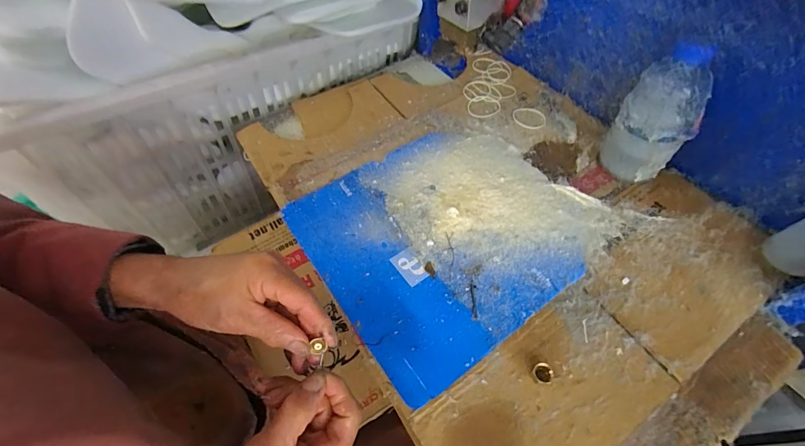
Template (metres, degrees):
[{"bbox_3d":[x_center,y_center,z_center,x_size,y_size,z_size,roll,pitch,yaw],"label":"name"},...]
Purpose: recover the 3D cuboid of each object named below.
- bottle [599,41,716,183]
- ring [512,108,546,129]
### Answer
[{"bbox_3d":[0.326,-0.138,0.463,0.086,0.165,0.097,36,63,21],"label":"bottle"},{"bbox_3d":[0.204,-0.169,0.588,0.052,0.005,0.046,12,57,7],"label":"ring"}]

